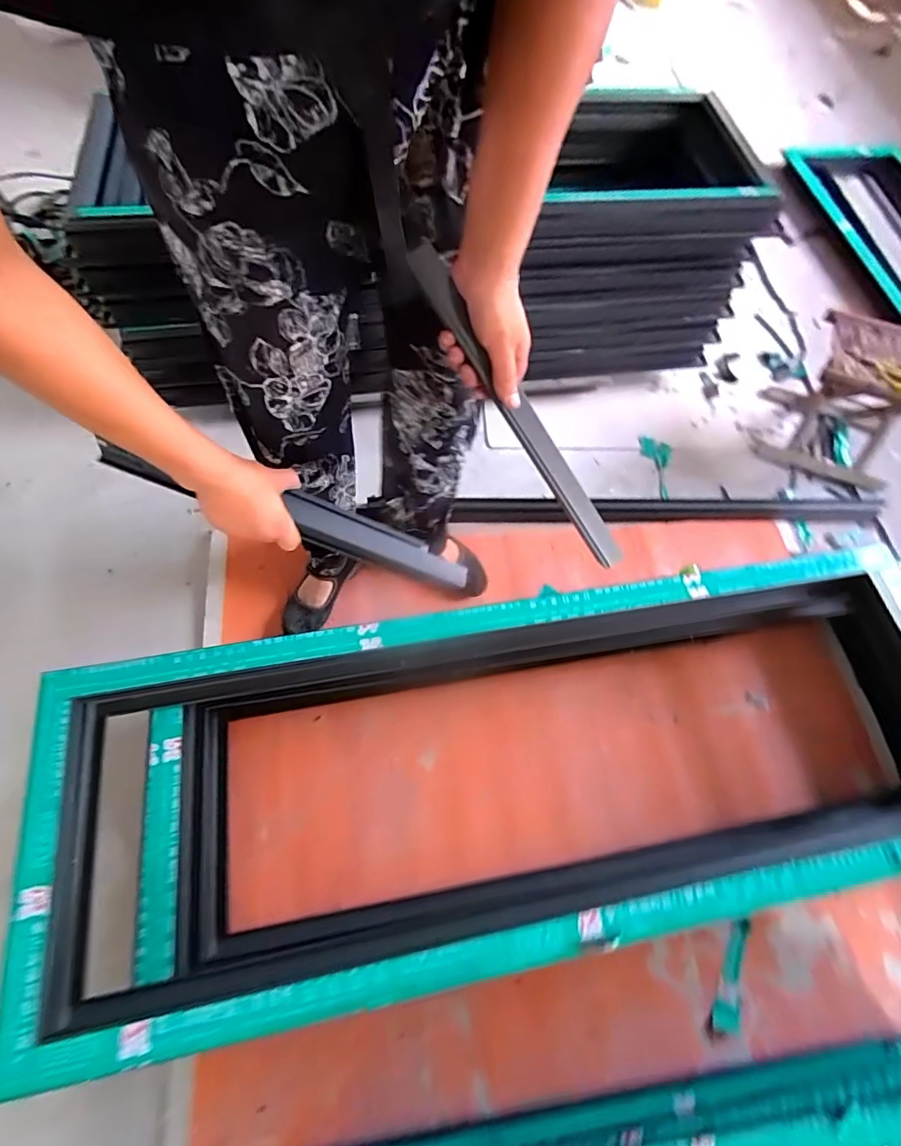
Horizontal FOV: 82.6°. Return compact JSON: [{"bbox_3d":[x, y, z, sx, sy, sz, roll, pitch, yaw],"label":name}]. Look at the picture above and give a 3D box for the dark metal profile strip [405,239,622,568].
[{"bbox_3d":[0.079,-0.147,0.524,0.023,0.029,0.380,-49,116,-21],"label":"dark metal profile strip"}]

